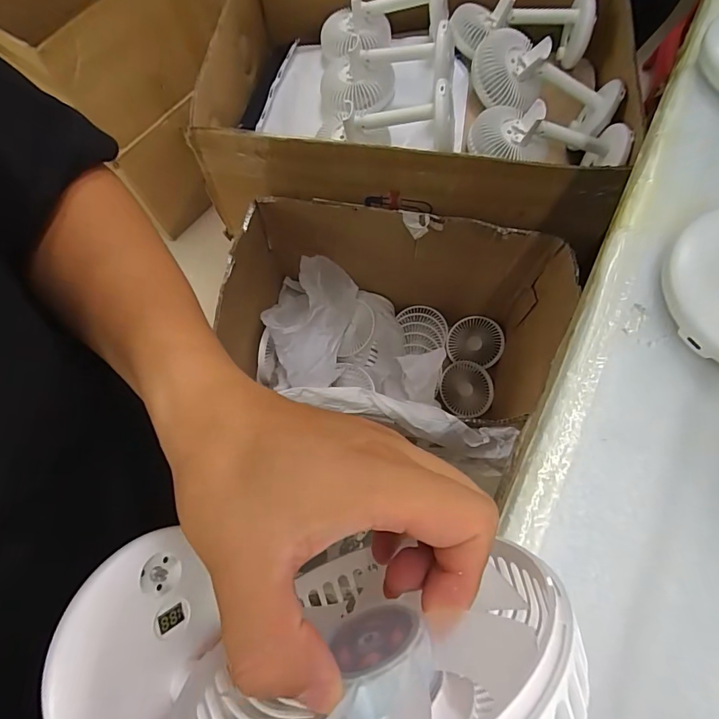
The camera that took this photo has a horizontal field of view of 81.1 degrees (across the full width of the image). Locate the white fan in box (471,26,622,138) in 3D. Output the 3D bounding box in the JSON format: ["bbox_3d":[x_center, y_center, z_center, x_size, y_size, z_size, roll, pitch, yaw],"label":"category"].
[{"bbox_3d":[0.297,-0.450,0.686,0.246,0.103,0.108,29,74,11],"label":"white fan in box"}]

